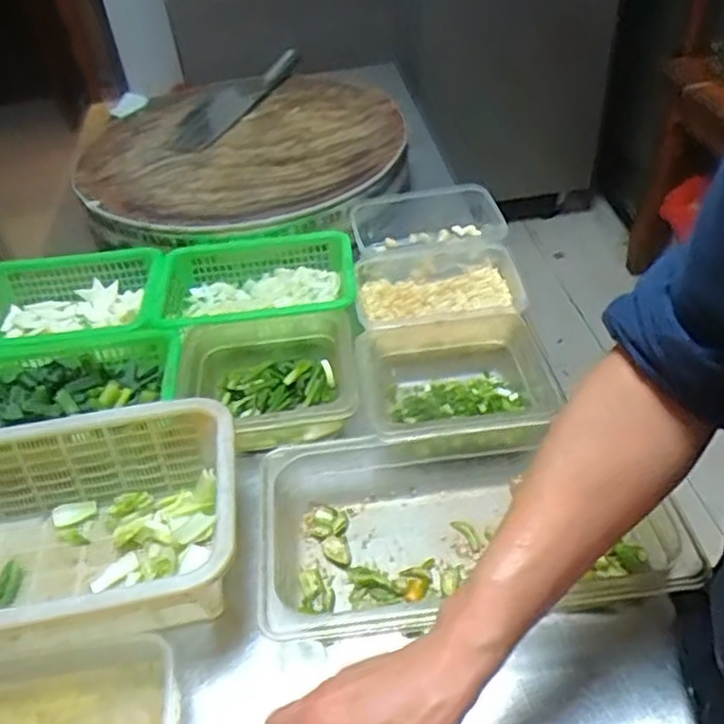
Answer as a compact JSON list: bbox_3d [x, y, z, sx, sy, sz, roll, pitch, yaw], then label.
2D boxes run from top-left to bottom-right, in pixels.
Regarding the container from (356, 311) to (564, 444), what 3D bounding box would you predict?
[{"bbox_3d":[0.092,0.026,0.672,0.170,0.065,0.153,-8,43,-2],"label":"container"}]

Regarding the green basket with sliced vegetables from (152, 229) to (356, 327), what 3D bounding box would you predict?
[{"bbox_3d":[-0.122,-0.075,0.820,0.233,0.064,0.159,-10,43,-4],"label":"green basket with sliced vegetables"}]

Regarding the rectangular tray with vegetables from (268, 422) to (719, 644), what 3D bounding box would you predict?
[{"bbox_3d":[0.053,0.138,0.566,0.258,0.057,0.152,-5,43,1],"label":"rectangular tray with vegetables"}]

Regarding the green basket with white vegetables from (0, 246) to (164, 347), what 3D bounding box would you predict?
[{"bbox_3d":[-0.353,-0.054,0.825,0.230,0.062,0.161,-4,43,3],"label":"green basket with white vegetables"}]

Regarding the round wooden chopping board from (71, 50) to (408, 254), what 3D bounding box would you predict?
[{"bbox_3d":[-0.184,-0.324,1.040,0.461,0.066,0.505,-7,44,6],"label":"round wooden chopping board"}]

